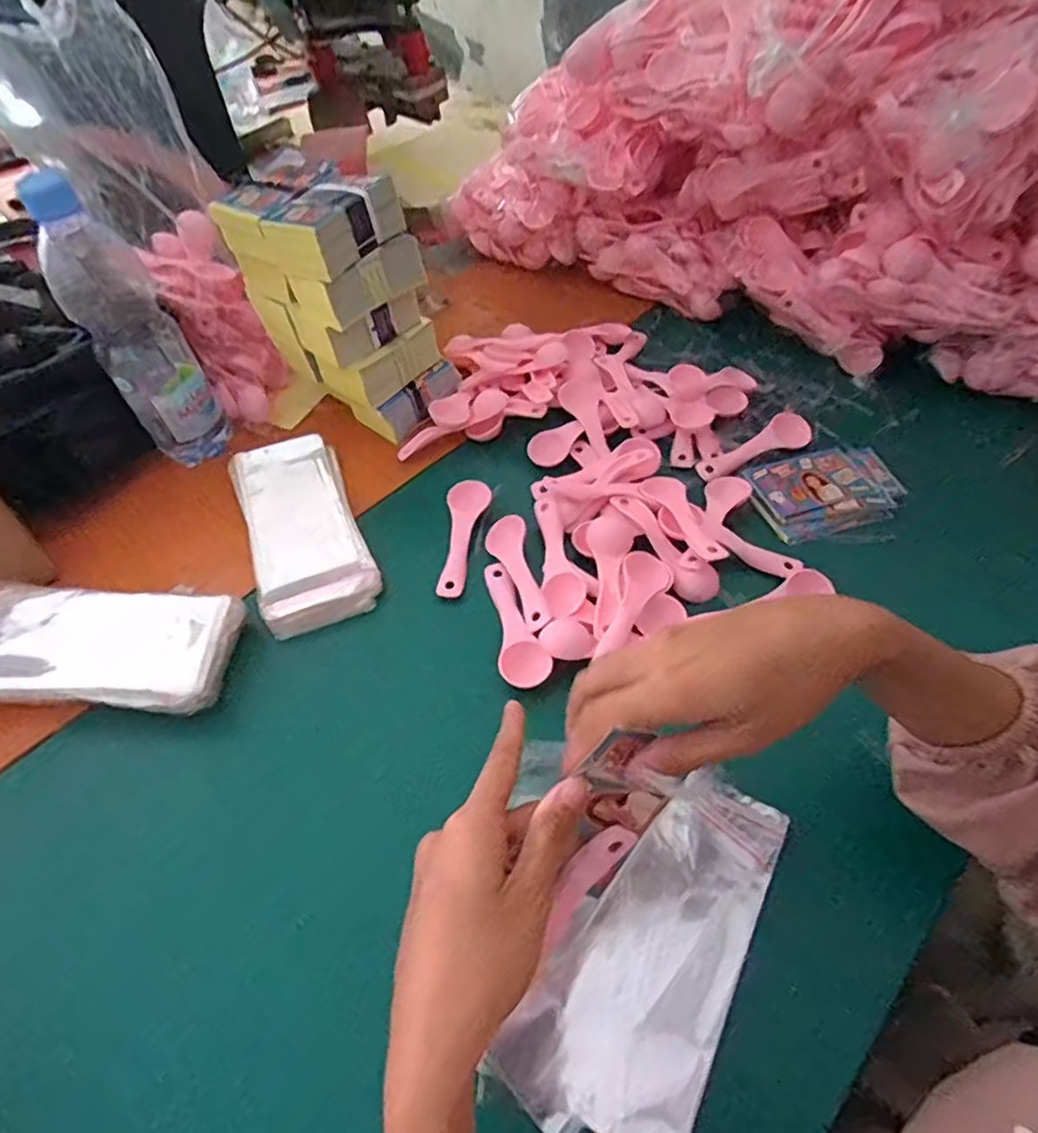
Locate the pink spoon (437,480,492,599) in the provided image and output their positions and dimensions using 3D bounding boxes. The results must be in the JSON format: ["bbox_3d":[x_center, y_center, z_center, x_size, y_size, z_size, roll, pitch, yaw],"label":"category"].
[{"bbox_3d":[-0.047,-0.025,0.537,0.034,0.016,0.114,5,52,6],"label":"pink spoon"}]

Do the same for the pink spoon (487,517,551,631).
[{"bbox_3d":[0.003,0.002,0.503,0.030,0.017,0.111,-18,54,-12],"label":"pink spoon"}]

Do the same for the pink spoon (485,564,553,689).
[{"bbox_3d":[-0.009,0.042,0.479,0.033,0.019,0.110,-18,54,-12],"label":"pink spoon"}]

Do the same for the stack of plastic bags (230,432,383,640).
[{"bbox_3d":[-0.181,-0.034,0.550,0.087,0.024,0.198,-20,54,-13],"label":"stack of plastic bags"}]

